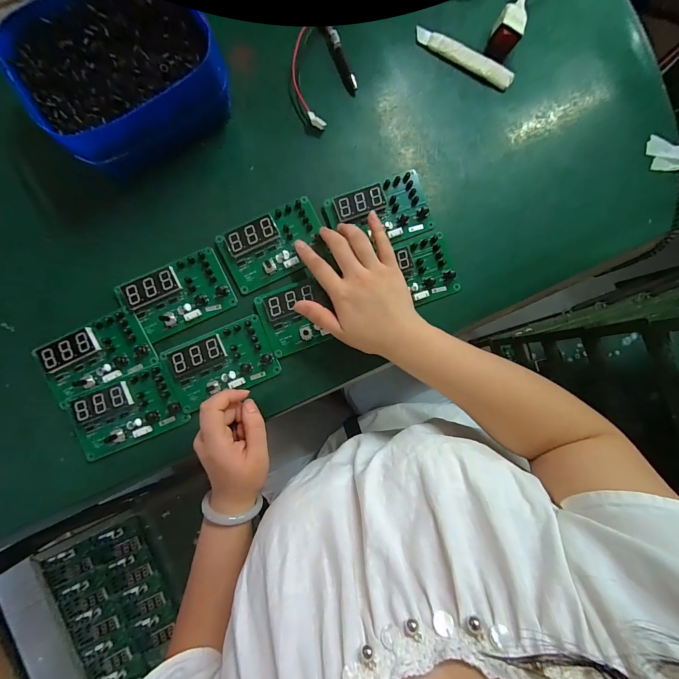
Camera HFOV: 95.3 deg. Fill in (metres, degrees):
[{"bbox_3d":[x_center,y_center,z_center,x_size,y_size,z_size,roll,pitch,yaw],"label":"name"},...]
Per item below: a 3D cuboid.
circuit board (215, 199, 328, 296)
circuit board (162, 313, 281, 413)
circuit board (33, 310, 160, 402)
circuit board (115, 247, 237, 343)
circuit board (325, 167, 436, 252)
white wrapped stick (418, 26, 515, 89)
[{"bbox_3d":[-0.077,-0.112,0.367,0.120,0.014,0.072,-27,90,-4],"label":"circuit board"},{"bbox_3d":[-0.137,0.027,0.356,0.118,0.013,0.074,-22,89,-4],"label":"circuit board"},{"bbox_3d":[-0.276,0.019,0.352,0.114,0.016,0.067,-26,90,-4],"label":"circuit board"},{"bbox_3d":[-0.187,-0.052,0.358,0.114,0.014,0.072,-26,90,-4],"label":"circuit board"},{"bbox_3d":[0.051,-0.152,0.373,0.119,0.011,0.075,-23,89,-4],"label":"circuit board"},{"bbox_3d":[0.158,-0.357,0.393,0.134,0.012,0.022,27,86,-2],"label":"white wrapped stick"}]

